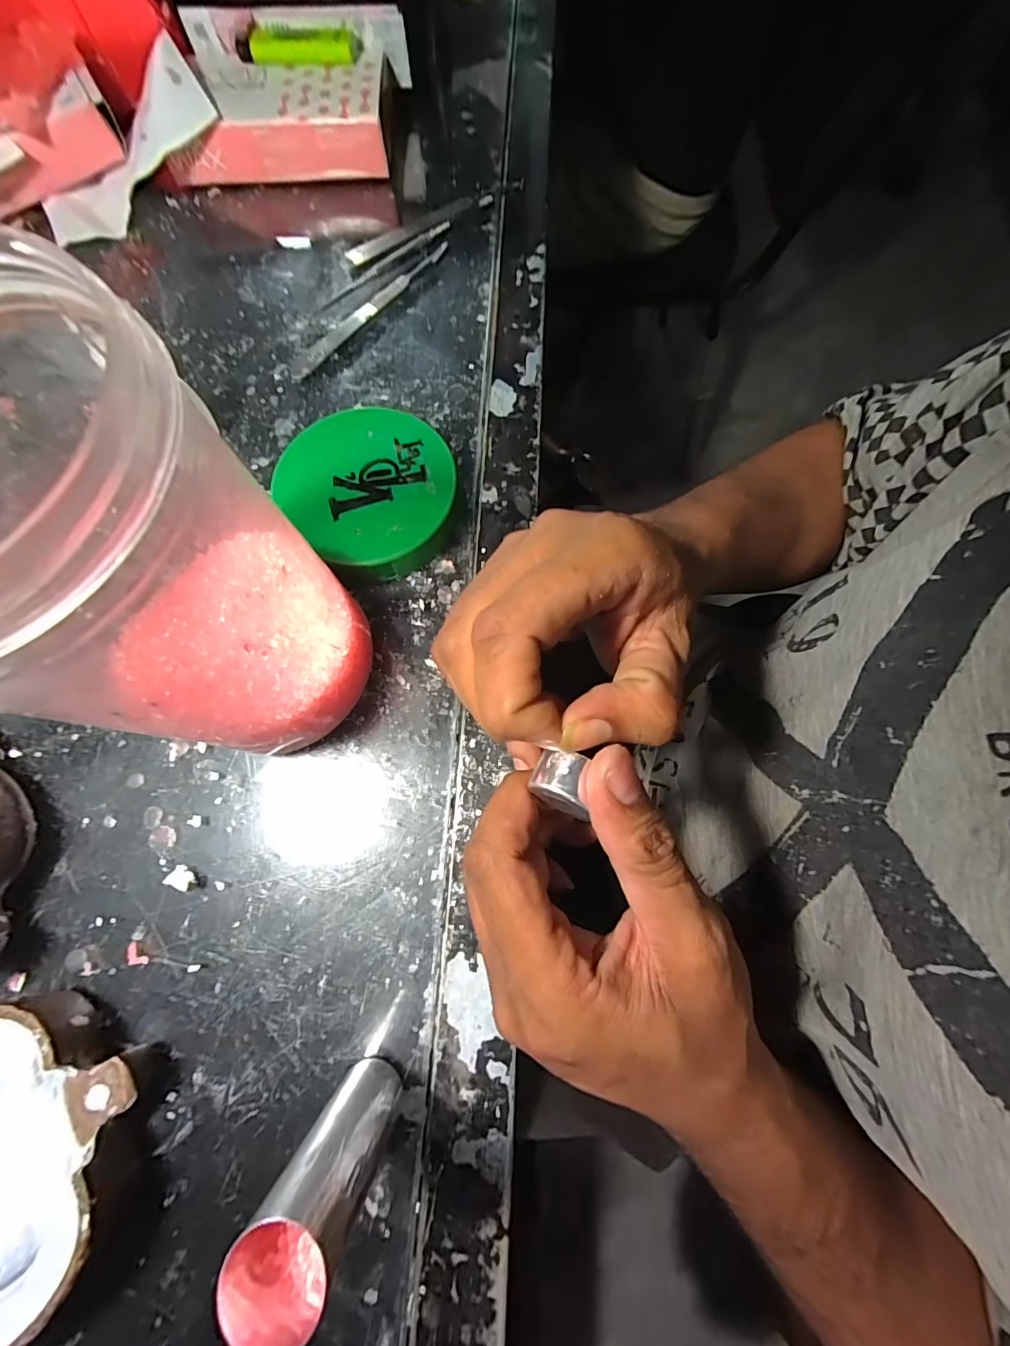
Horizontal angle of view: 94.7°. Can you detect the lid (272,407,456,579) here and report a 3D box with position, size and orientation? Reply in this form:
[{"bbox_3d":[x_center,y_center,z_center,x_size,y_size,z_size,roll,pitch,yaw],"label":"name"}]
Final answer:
[{"bbox_3d":[-0.067,-0.094,0.246,0.085,0.020,0.095,-39,77,-11],"label":"lid"}]

